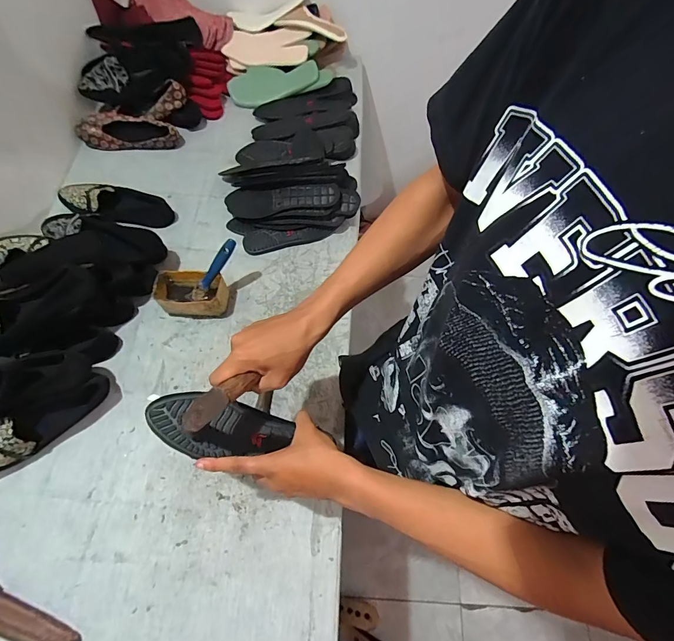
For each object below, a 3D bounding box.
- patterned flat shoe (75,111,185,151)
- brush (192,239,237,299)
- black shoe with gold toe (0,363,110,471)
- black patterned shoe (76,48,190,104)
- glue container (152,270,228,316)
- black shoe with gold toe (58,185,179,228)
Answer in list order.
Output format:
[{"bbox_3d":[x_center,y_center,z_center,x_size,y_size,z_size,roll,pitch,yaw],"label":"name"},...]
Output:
[{"bbox_3d":[-0.500,-0.452,0.890,0.237,0.051,0.079,-3,65,-4],"label":"patterned flat shoe"},{"bbox_3d":[-0.231,-0.094,0.691,0.026,0.015,0.146,50,115,18],"label":"brush"},{"bbox_3d":[-0.495,0.166,0.595,0.244,0.089,0.069,-39,73,-18],"label":"black shoe with gold toe"},{"bbox_3d":[-0.483,-0.586,0.894,0.267,0.088,0.106,-17,67,-10],"label":"black patterned shoe"},{"bbox_3d":[-0.275,-0.054,0.713,0.137,0.070,0.081,1,65,-2],"label":"glue container"},{"bbox_3d":[-0.484,-0.251,0.805,0.252,0.049,0.092,11,65,3],"label":"black shoe with gold toe"}]

